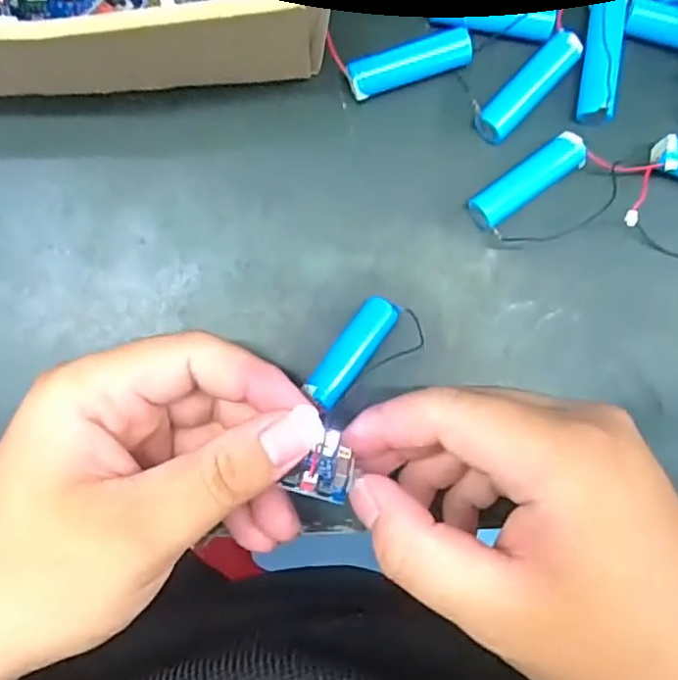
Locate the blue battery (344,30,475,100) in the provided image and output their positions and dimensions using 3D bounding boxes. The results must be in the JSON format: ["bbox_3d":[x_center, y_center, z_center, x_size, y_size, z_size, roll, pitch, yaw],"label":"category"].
[{"bbox_3d":[0.028,-0.111,0.260,0.049,0.014,0.014,-17,91,-2],"label":"blue battery"}]

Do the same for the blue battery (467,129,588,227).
[{"bbox_3d":[0.075,-0.064,0.262,0.052,0.011,0.015,-35,91,-1],"label":"blue battery"}]

